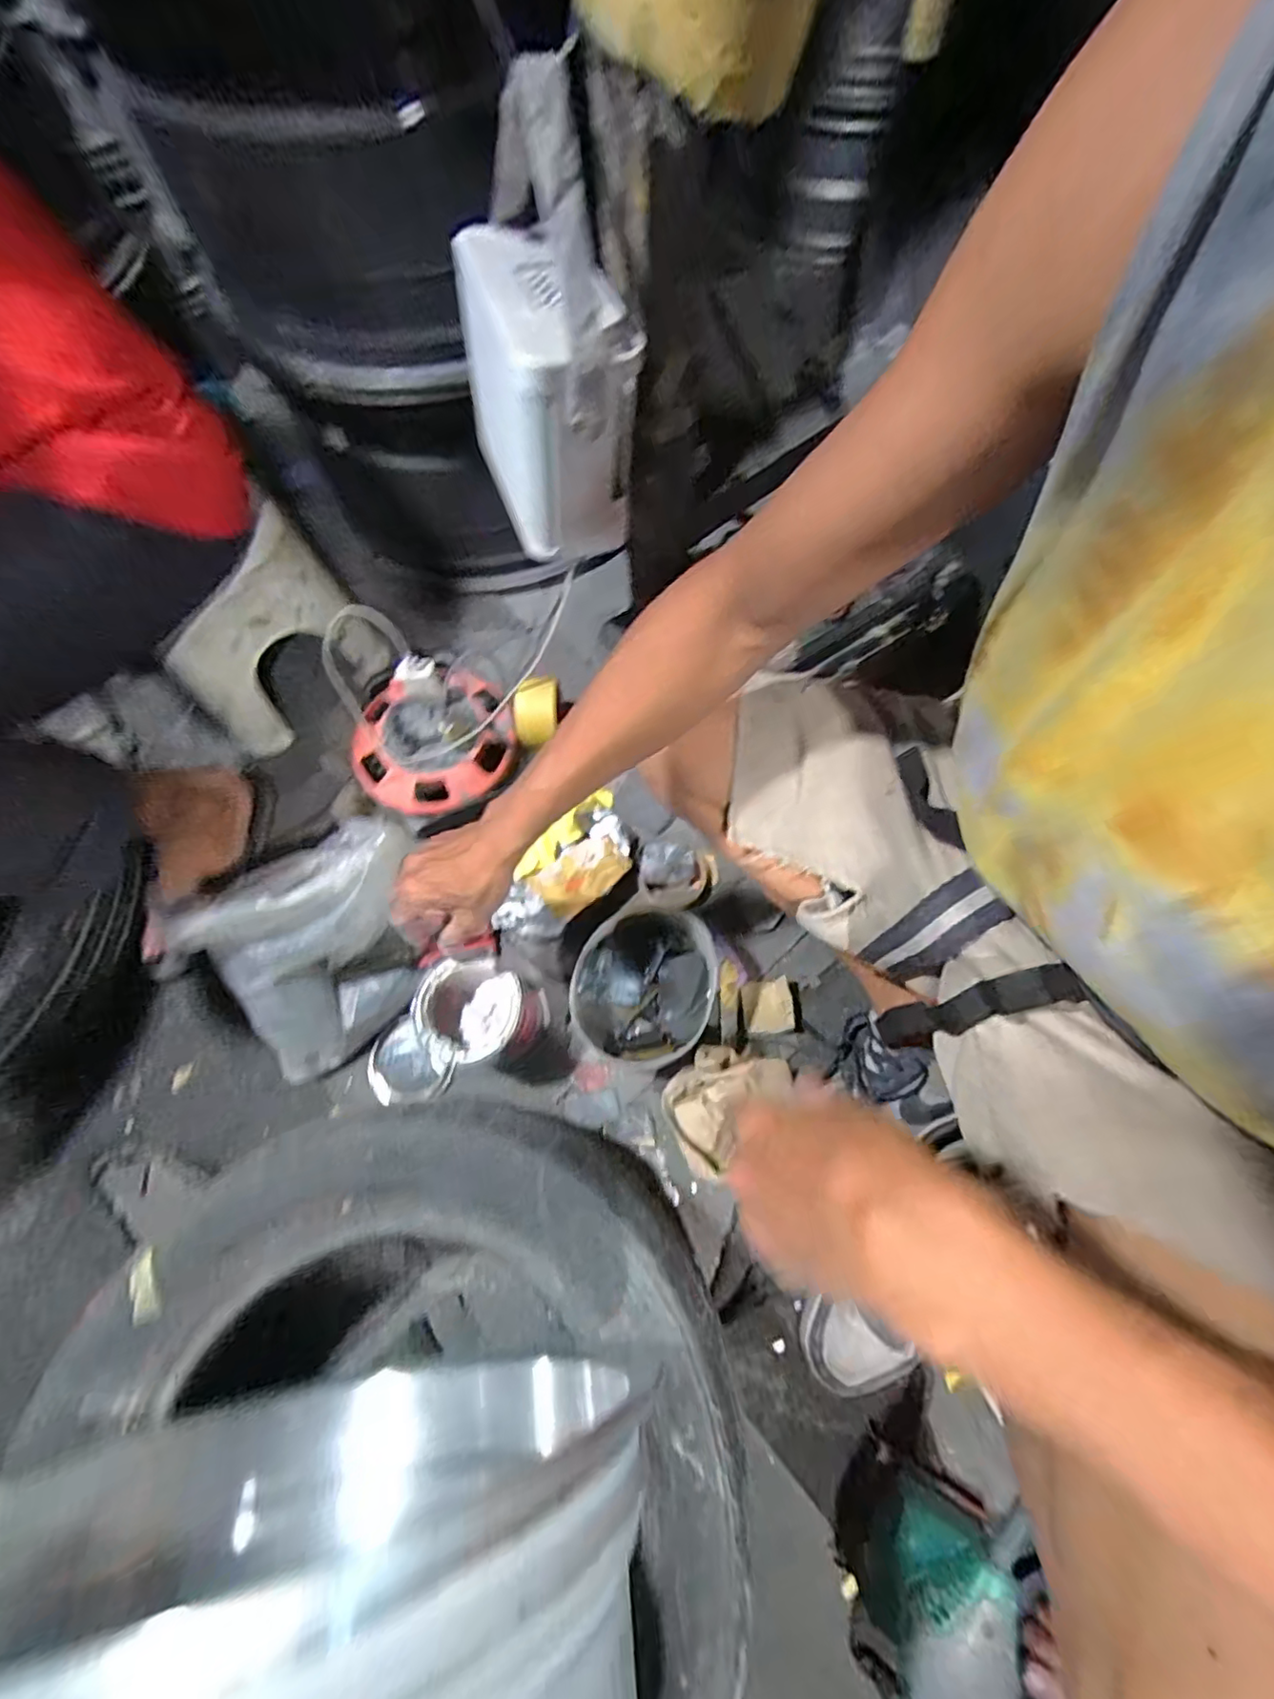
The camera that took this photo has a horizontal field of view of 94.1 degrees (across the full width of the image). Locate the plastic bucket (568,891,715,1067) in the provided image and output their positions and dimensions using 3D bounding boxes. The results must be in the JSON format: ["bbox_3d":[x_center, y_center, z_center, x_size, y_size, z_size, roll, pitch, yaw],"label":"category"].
[{"bbox_3d":[0.010,0.156,0.672,0.154,0.079,0.178,27,72,11],"label":"plastic bucket"}]

